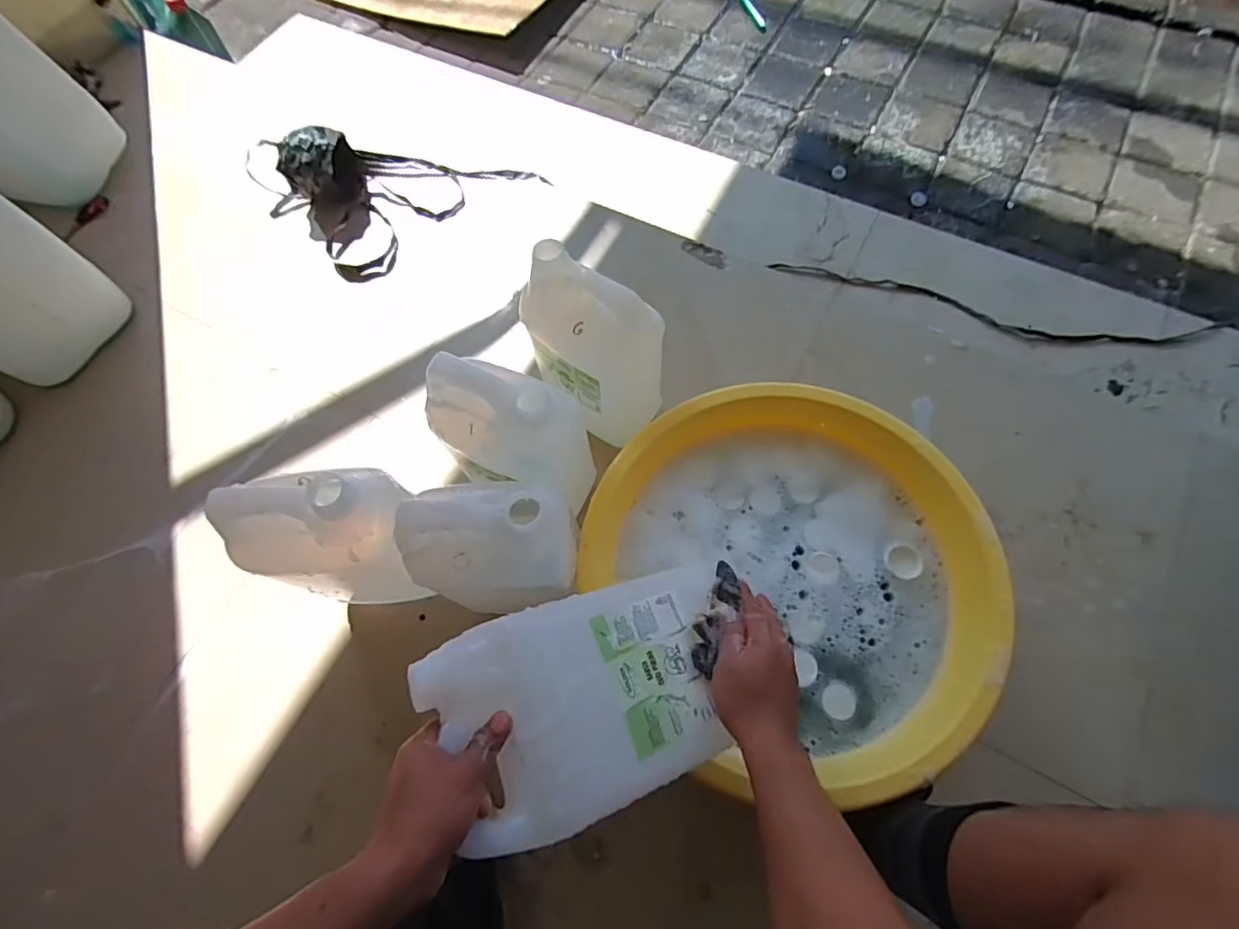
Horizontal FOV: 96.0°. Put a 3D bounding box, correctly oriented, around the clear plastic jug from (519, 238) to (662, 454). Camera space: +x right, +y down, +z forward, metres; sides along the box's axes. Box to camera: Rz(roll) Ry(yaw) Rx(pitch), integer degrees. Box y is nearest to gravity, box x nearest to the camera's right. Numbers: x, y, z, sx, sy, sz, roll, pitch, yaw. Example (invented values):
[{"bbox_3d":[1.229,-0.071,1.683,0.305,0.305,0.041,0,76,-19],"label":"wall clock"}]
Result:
[{"bbox_3d":[-0.044,-0.153,0.769,0.181,0.239,0.123,32,73,15],"label":"clear plastic jug"}]

